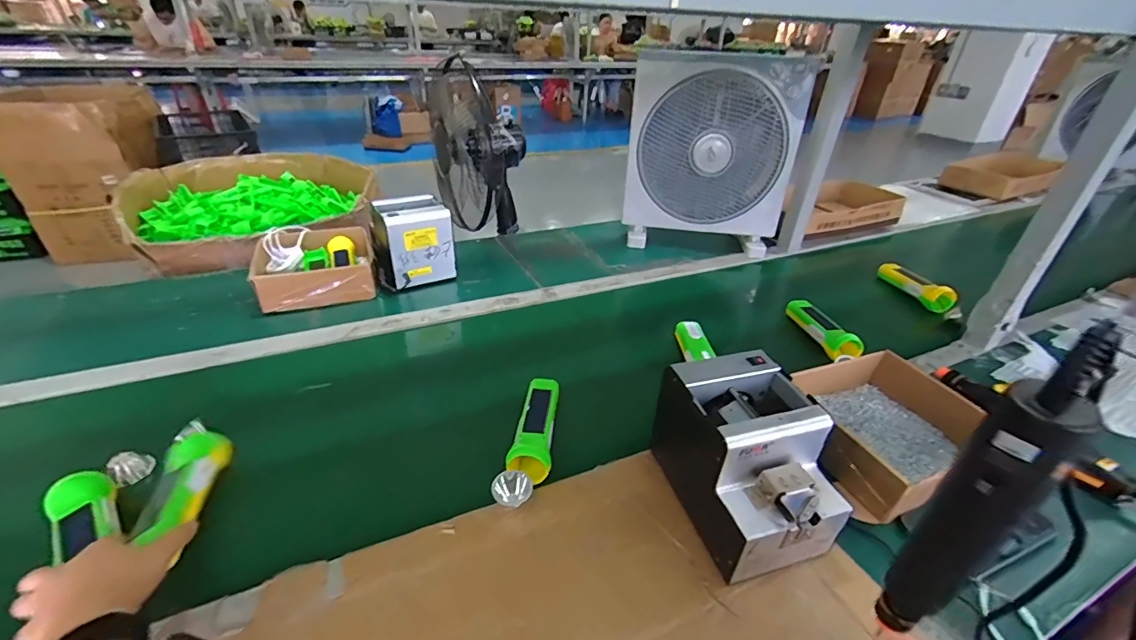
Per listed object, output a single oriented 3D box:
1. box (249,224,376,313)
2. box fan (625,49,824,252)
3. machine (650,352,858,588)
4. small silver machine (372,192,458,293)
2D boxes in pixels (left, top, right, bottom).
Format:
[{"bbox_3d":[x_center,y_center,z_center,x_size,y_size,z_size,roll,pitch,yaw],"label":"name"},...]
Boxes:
[{"bbox_3d":[-0.490,-0.112,0.936,0.201,0.083,0.235,-10,34,-20],"label":"box"},{"bbox_3d":[0.322,-0.369,1.078,0.372,0.396,0.114,5,33,6],"label":"box fan"},{"bbox_3d":[0.193,0.152,0.516,0.134,0.151,0.171,-5,33,-13],"label":"machine"},{"bbox_3d":[-0.310,-0.155,0.953,0.137,0.147,0.135,-14,36,-26],"label":"small silver machine"}]

